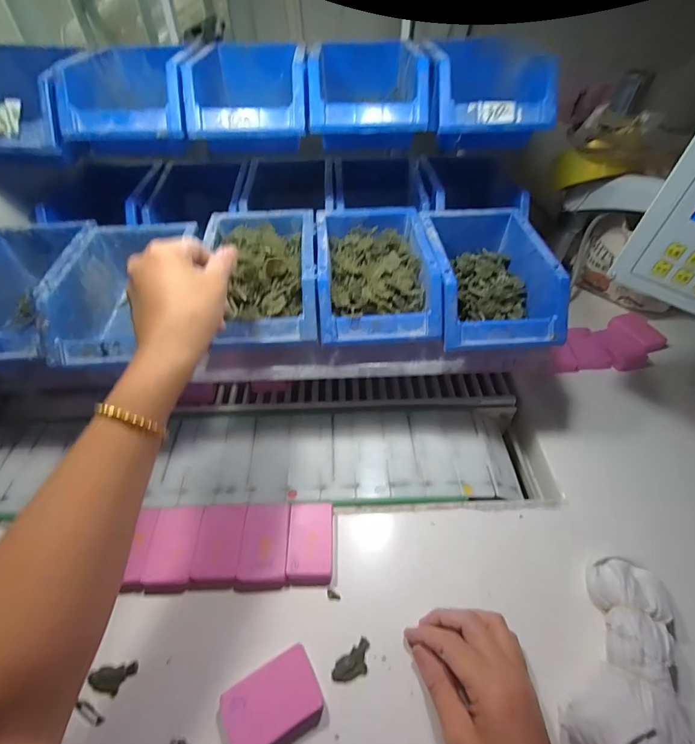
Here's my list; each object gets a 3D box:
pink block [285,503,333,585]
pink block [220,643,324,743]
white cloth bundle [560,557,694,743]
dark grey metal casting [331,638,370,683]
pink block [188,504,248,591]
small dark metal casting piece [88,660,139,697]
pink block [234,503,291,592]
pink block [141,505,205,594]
[{"bbox_3d":[-0.036,0.168,0.371,0.043,0.017,0.072,0,49,0],"label":"pink block"},{"bbox_3d":[-0.057,0.260,0.292,0.070,0.018,0.052,-22,53,-18],"label":"pink block"},{"bbox_3d":[0.224,0.227,0.301,0.082,0.044,0.154,19,52,16],"label":"white cloth bundle"},{"bbox_3d":[0.005,0.244,0.313,0.038,0.006,0.020,-30,56,-24],"label":"dark grey metal casting"},{"bbox_3d":[-0.124,0.169,0.368,0.043,0.013,0.073,0,49,0],"label":"pink block"},{"bbox_3d":[-0.191,0.251,0.306,0.033,0.007,0.020,-8,50,-7],"label":"small dark metal casting piece"},{"bbox_3d":[-0.081,0.169,0.369,0.046,0.015,0.076,-1,49,-1],"label":"pink block"},{"bbox_3d":[-0.167,0.171,0.365,0.043,0.016,0.075,-2,49,-2],"label":"pink block"}]

